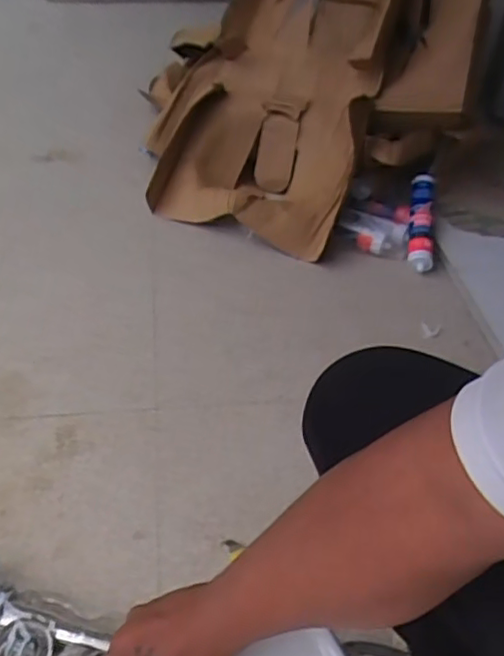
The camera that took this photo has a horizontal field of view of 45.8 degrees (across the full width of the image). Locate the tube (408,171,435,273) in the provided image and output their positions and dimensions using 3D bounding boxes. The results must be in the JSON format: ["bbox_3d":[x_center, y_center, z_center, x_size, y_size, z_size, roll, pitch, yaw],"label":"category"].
[{"bbox_3d":[0.361,-0.228,1.258,0.054,0.054,0.220,7,58,7],"label":"tube"}]

